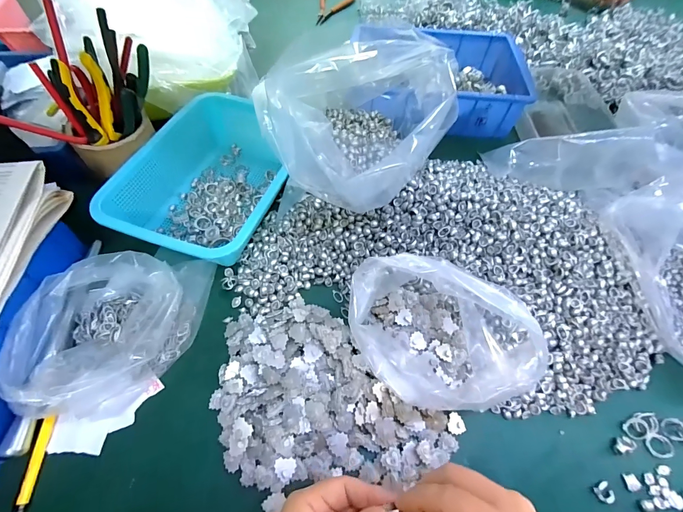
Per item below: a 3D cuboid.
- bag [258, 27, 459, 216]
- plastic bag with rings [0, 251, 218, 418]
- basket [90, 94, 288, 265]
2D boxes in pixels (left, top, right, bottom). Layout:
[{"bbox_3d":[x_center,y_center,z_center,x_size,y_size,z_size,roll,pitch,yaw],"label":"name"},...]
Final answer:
[{"bbox_3d":[0.036,-0.203,0.473,0.212,0.119,0.248,27,61,14],"label":"bag"},{"bbox_3d":[-0.228,0.067,0.347,0.152,0.070,0.163,-8,60,-6],"label":"plastic bag with rings"},{"bbox_3d":[-0.177,-0.125,0.476,0.178,0.076,0.281,11,60,6],"label":"basket"}]

